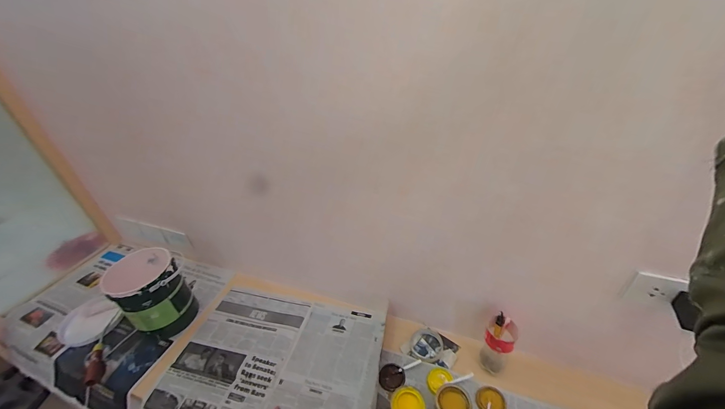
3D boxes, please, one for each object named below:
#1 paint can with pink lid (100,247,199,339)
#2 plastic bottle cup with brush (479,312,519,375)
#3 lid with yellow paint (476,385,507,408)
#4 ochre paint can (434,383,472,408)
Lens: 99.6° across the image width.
[{"bbox_3d":[-0.613,0.262,0.909,0.172,0.205,0.170,-4,36,3],"label":"paint can with pink lid"},{"bbox_3d":[0.316,0.329,0.715,0.058,0.153,0.074,24,46,34],"label":"plastic bottle cup with brush"},{"bbox_3d":[0.291,0.443,0.691,0.059,0.010,0.063,-4,36,3],"label":"lid with yellow paint"},{"bbox_3d":[0.191,0.433,0.651,0.070,0.076,0.072,-4,36,3],"label":"ochre paint can"}]

